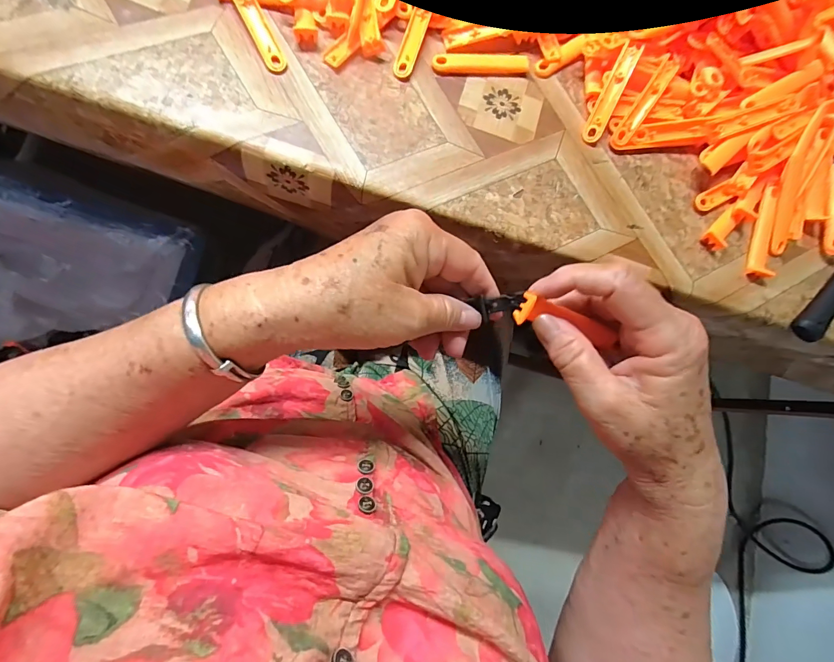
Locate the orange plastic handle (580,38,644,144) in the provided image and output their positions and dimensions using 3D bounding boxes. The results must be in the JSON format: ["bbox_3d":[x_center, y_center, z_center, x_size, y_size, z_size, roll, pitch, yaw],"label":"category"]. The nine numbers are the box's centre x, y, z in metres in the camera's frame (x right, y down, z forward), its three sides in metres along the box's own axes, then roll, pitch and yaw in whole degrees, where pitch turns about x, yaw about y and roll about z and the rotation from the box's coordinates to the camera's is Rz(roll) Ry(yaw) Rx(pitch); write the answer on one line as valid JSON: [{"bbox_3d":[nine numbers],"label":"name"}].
[{"bbox_3d":[0.153,-0.184,0.307,0.016,0.008,0.074,23,100,-7],"label":"orange plastic handle"}]

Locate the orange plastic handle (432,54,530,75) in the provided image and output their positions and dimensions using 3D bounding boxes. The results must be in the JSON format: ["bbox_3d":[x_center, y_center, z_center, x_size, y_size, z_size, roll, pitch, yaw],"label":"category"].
[{"bbox_3d":[0.051,-0.209,0.305,0.078,0.005,0.016,-8,84,-10],"label":"orange plastic handle"}]

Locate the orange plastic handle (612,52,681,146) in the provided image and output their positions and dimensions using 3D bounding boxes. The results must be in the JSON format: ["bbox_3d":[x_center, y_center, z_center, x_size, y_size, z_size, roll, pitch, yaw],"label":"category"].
[{"bbox_3d":[0.182,-0.181,0.312,0.016,0.016,0.074,33,79,-4],"label":"orange plastic handle"}]

